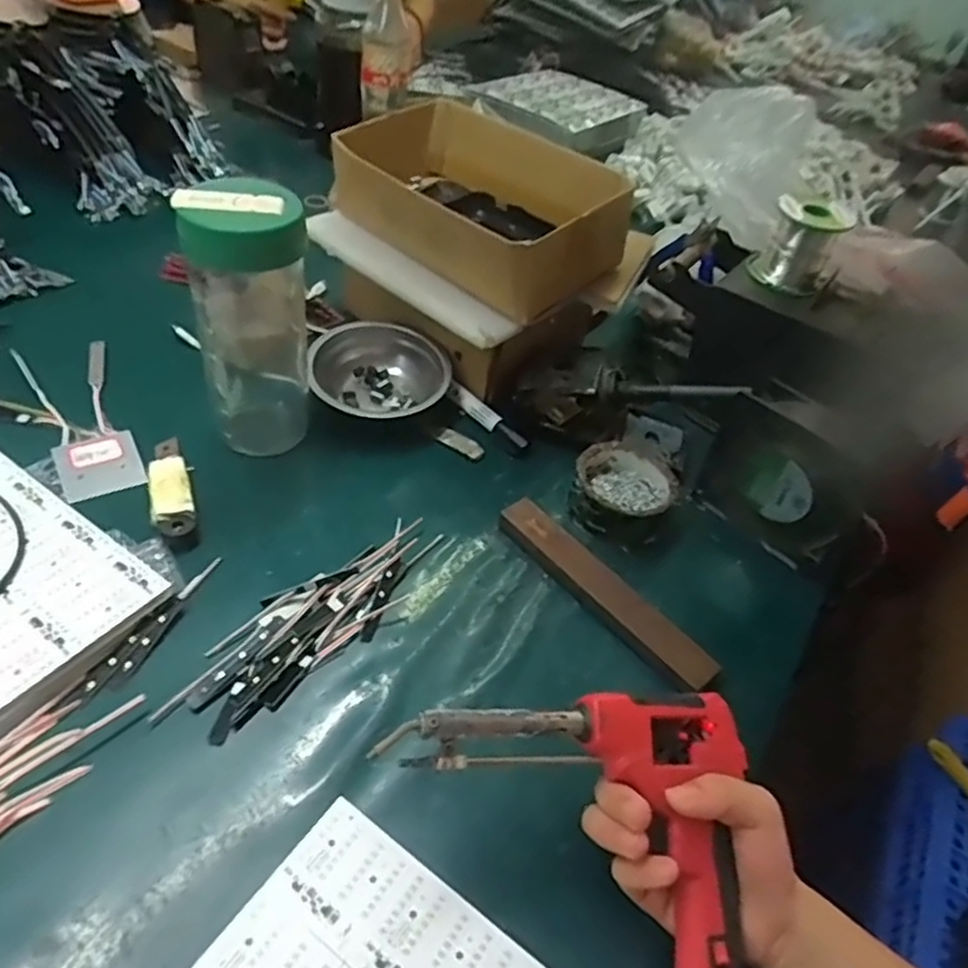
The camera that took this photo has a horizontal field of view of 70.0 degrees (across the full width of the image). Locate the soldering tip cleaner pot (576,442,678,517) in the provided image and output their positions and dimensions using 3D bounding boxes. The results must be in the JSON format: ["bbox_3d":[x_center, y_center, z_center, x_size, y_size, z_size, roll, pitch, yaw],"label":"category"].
[{"bbox_3d":[0.116,0.004,0.583,0.082,0.041,0.090,13,43,3],"label":"soldering tip cleaner pot"}]

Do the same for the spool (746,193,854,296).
[{"bbox_3d":[0.280,-0.212,0.613,0.067,0.074,0.067,6,44,-6],"label":"spool"}]

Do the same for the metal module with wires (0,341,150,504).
[{"bbox_3d":[-0.347,-0.053,0.567,0.095,0.020,0.191,-19,47,-25],"label":"metal module with wires"}]

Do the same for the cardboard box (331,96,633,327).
[{"bbox_3d":[-0.002,-0.255,0.657,0.258,0.112,0.176,36,49,23],"label":"cardboard box"}]

